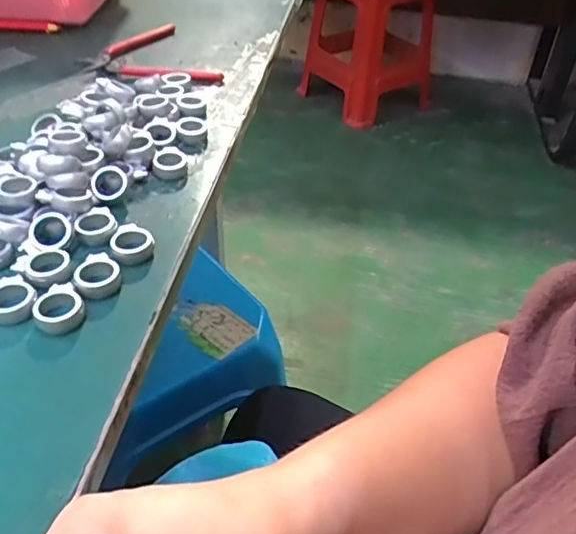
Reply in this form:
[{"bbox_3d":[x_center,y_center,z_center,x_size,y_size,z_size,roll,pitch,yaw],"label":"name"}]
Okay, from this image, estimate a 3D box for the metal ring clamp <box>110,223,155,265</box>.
[{"bbox_3d":[-0.096,-0.014,0.367,0.026,0.010,0.030,-12,43,-16],"label":"metal ring clamp"}]

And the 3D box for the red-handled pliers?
[{"bbox_3d":[-0.143,-0.210,0.592,0.106,0.014,0.144,-19,45,-23],"label":"red-handled pliers"}]

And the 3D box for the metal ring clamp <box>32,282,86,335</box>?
[{"bbox_3d":[-0.126,0.022,0.325,0.026,0.010,0.033,-14,44,-19],"label":"metal ring clamp"}]

